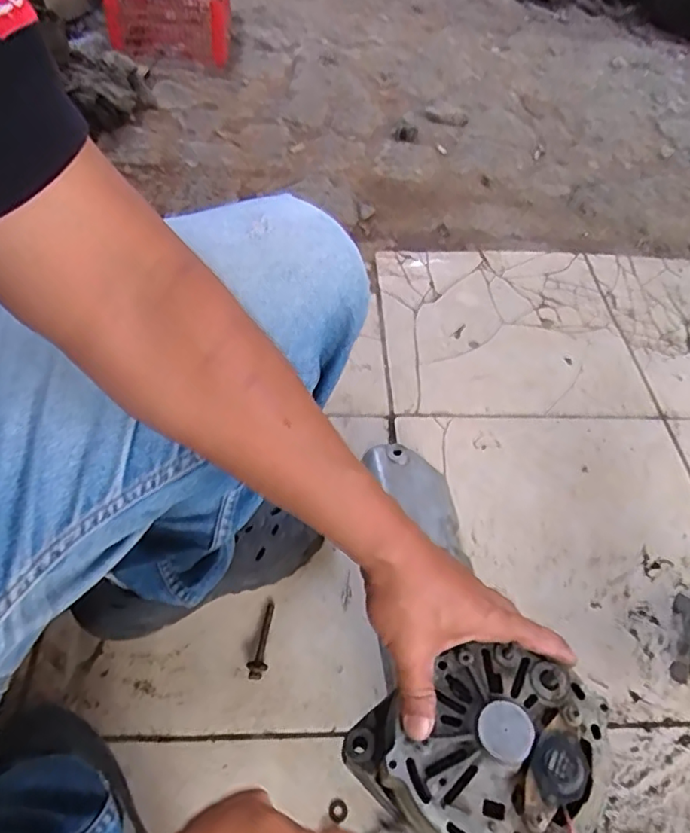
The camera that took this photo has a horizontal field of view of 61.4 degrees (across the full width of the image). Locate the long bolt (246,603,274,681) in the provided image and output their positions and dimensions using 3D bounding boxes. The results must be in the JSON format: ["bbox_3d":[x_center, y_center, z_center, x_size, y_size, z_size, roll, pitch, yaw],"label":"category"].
[{"bbox_3d":[-0.089,0.239,0.624,0.019,0.014,0.080,5,52,2],"label":"long bolt"}]

